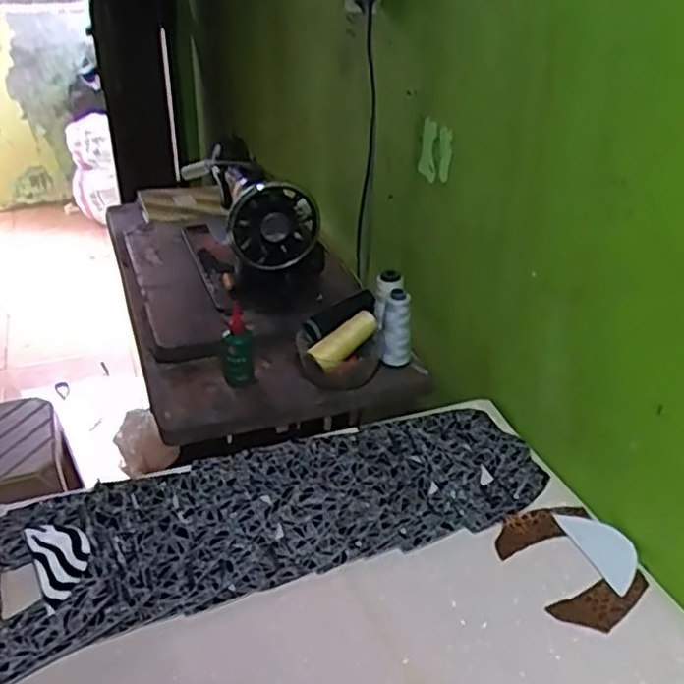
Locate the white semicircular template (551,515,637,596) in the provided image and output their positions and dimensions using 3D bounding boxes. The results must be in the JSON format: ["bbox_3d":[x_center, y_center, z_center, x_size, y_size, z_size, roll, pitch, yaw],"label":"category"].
[{"bbox_3d":[0.268,0.208,0.745,0.045,0.007,0.107,-25,34,-6],"label":"white semicircular template"}]

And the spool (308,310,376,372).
[{"bbox_3d":[0.005,-0.002,1.015,0.032,0.035,0.111,28,55,37],"label":"spool"}]

